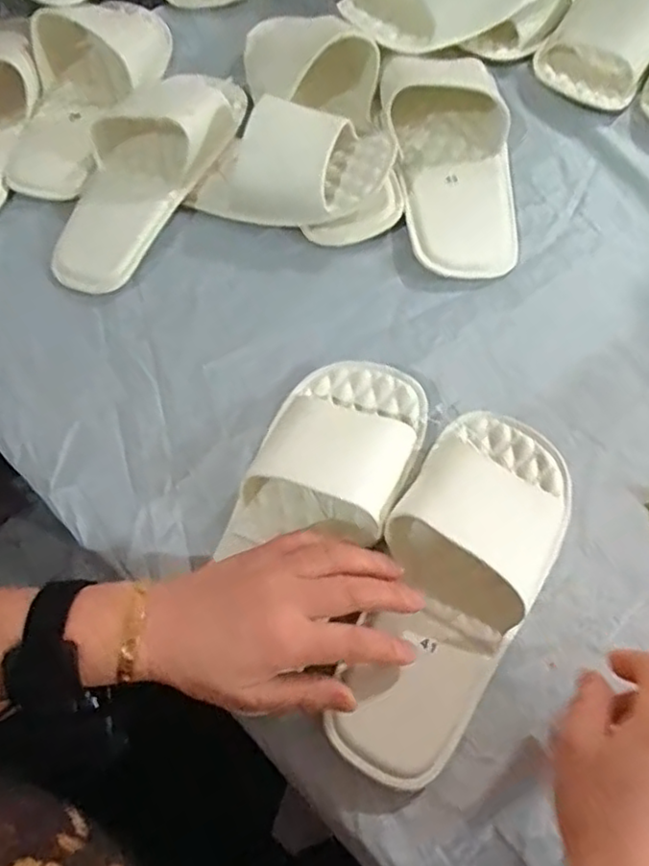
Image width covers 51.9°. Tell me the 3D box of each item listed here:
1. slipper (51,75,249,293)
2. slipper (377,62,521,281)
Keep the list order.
[{"bbox_3d":[-0.155,-0.225,0.556,0.101,0.064,0.228,27,69,12],"label":"slipper"},{"bbox_3d":[0.104,-0.234,0.556,0.104,0.054,0.217,0,66,0],"label":"slipper"}]

